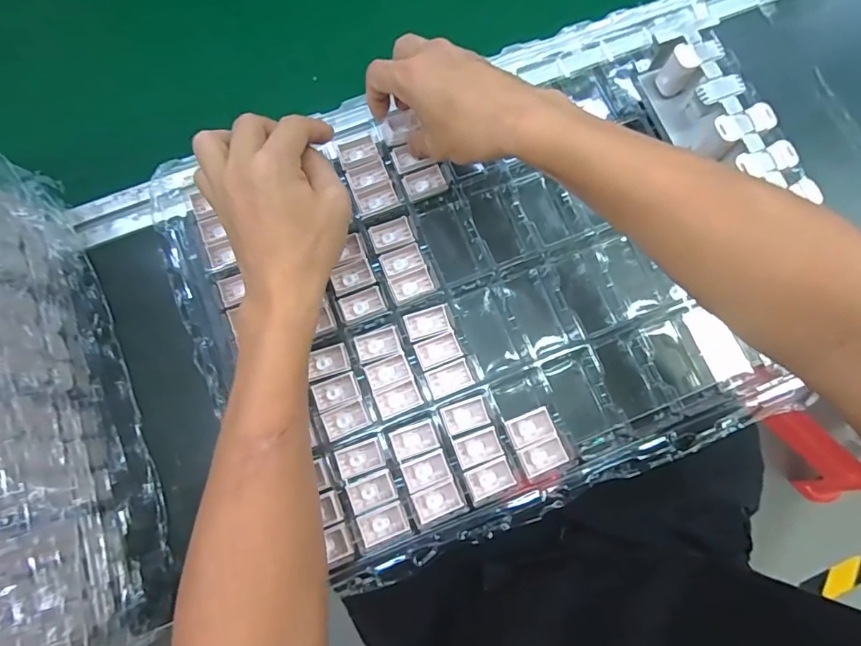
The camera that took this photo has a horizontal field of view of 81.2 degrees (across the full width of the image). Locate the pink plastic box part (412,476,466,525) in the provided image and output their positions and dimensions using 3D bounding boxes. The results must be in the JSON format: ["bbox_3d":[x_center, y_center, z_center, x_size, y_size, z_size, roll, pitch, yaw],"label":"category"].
[{"bbox_3d":[0.006,0.130,0.367,0.034,0.011,0.022,-23,76,-5],"label":"pink plastic box part"}]

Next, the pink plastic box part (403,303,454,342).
[{"bbox_3d":[-0.001,-0.001,0.395,0.036,0.011,0.021,-16,76,-3],"label":"pink plastic box part"}]

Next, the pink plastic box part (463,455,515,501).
[{"bbox_3d":[0.044,0.115,0.371,0.033,0.006,0.022,-22,76,-5],"label":"pink plastic box part"}]

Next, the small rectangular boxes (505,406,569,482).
[{"bbox_3d":[0.079,0.089,0.376,0.034,0.006,0.044,-22,76,-5],"label":"small rectangular boxes"}]

